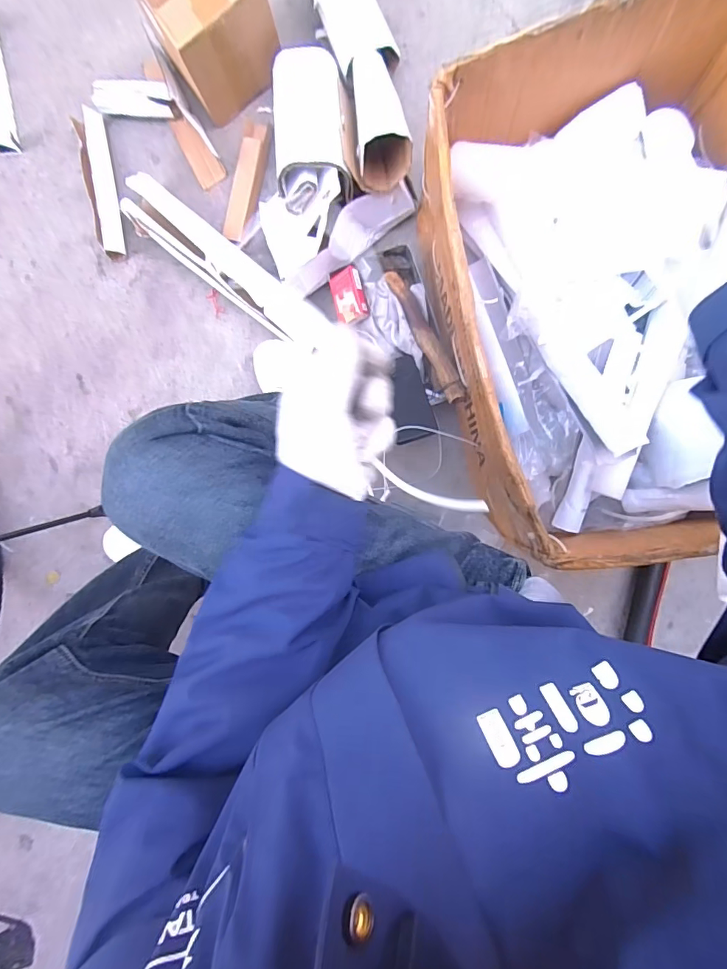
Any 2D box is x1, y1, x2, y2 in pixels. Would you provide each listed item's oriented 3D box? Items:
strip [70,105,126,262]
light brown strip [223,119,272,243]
[{"bbox_3d":[-0.502,-0.575,0.869,0.058,0.047,0.253,-10,92,5],"label":"strip"},{"bbox_3d":[-0.220,-0.572,0.856,0.053,0.027,0.207,14,93,-4],"label":"light brown strip"}]

